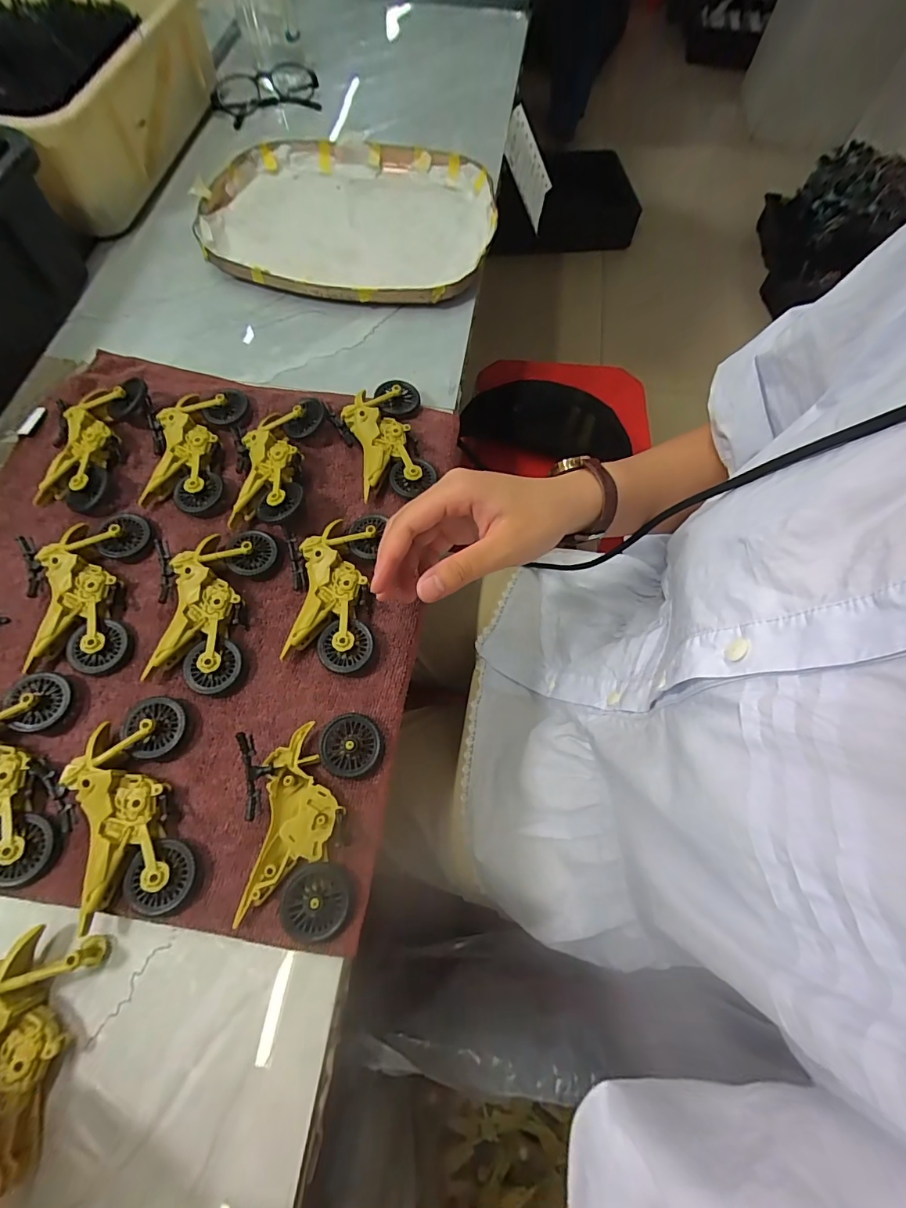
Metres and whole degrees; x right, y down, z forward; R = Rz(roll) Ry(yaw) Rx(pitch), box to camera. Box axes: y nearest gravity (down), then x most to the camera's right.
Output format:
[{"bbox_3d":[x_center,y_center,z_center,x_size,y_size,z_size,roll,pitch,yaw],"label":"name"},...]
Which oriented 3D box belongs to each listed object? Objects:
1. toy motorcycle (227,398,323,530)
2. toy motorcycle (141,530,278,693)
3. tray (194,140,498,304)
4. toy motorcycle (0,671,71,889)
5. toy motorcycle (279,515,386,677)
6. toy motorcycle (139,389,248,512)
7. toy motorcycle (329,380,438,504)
[{"bbox_3d":[-0.134,-0.106,0.357,0.071,0.029,0.107,-8,68,-5],"label":"toy motorcycle"},{"bbox_3d":[-0.162,0.002,0.315,0.076,0.020,0.110,-7,68,-5],"label":"toy motorcycle"},{"bbox_3d":[-0.112,-0.414,0.501,0.305,0.031,0.246,13,68,3],"label":"tray"},{"bbox_3d":[-0.261,0.100,0.268,0.053,0.022,0.113,-8,68,-5],"label":"toy motorcycle"},{"bbox_3d":[-0.086,-0.011,0.323,0.063,0.021,0.113,1,68,-2],"label":"toy motorcycle"},{"bbox_3d":[-0.204,-0.122,0.367,0.074,0.022,0.108,-9,69,-6],"label":"toy motorcycle"},{"bbox_3d":[-0.058,-0.136,0.381,0.070,0.026,0.113,-9,69,-6],"label":"toy motorcycle"}]

